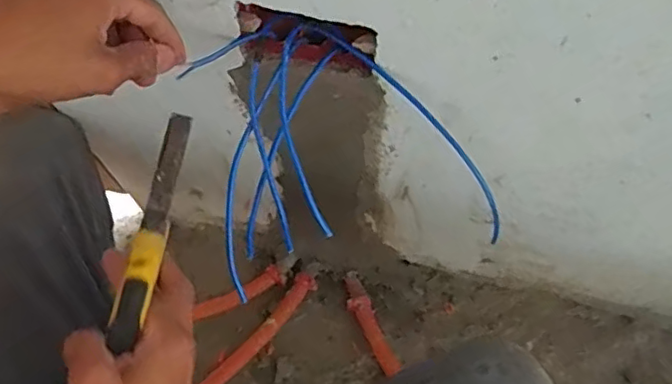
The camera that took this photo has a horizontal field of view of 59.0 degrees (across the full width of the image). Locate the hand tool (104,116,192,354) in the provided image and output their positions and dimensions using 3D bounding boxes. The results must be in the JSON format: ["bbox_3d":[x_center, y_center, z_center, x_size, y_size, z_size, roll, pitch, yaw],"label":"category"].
[{"bbox_3d":[-0.106,0.022,0.343,0.017,0.013,0.135,13,84,7],"label":"hand tool"}]

